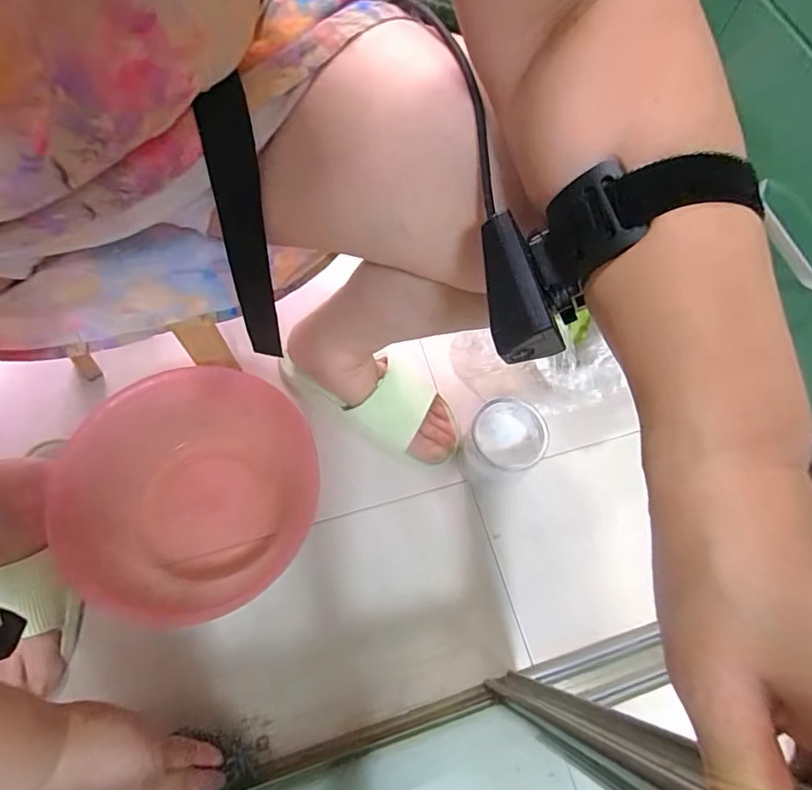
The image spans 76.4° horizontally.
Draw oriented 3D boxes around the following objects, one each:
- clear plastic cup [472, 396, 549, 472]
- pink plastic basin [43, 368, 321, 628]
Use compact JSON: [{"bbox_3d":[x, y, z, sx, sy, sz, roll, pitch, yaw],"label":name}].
[{"bbox_3d":[0.113,0.054,0.591,0.077,0.088,0.075,1,66,-3],"label":"clear plastic cup"},{"bbox_3d":[-0.229,0.093,0.557,0.248,0.096,0.218,-26,70,-14],"label":"pink plastic basin"}]

